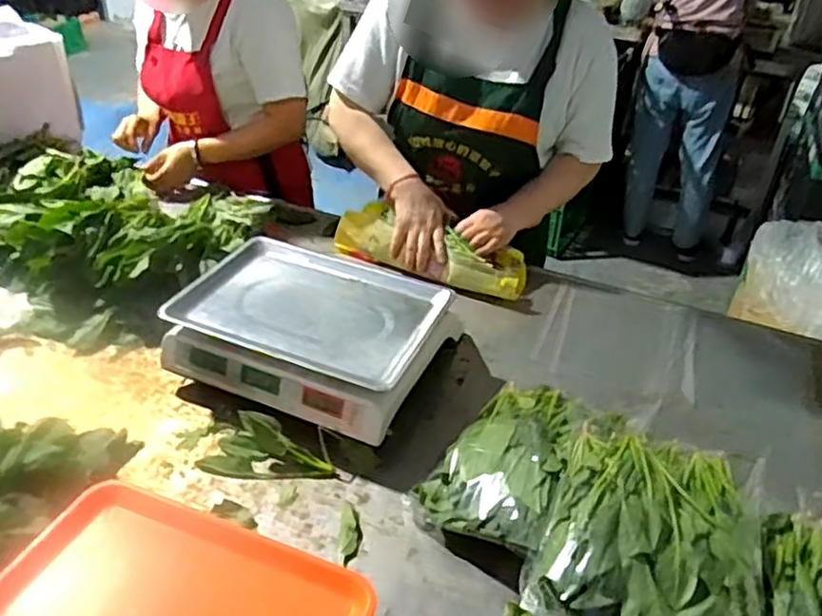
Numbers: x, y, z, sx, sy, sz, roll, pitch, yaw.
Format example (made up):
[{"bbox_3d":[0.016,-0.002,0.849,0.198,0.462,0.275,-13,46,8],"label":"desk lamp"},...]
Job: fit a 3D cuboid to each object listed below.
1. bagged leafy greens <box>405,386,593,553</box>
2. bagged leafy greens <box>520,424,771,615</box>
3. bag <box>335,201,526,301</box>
[{"bbox_3d":[0.116,0.173,0.826,0.152,0.088,0.252,19,37,20],"label":"bagged leafy greens"},{"bbox_3d":[0.241,0.217,0.673,0.211,0.063,0.243,13,36,13],"label":"bagged leafy greens"},{"bbox_3d":[0.035,-0.103,1.221,0.347,0.076,0.103,16,37,17],"label":"bag"}]

